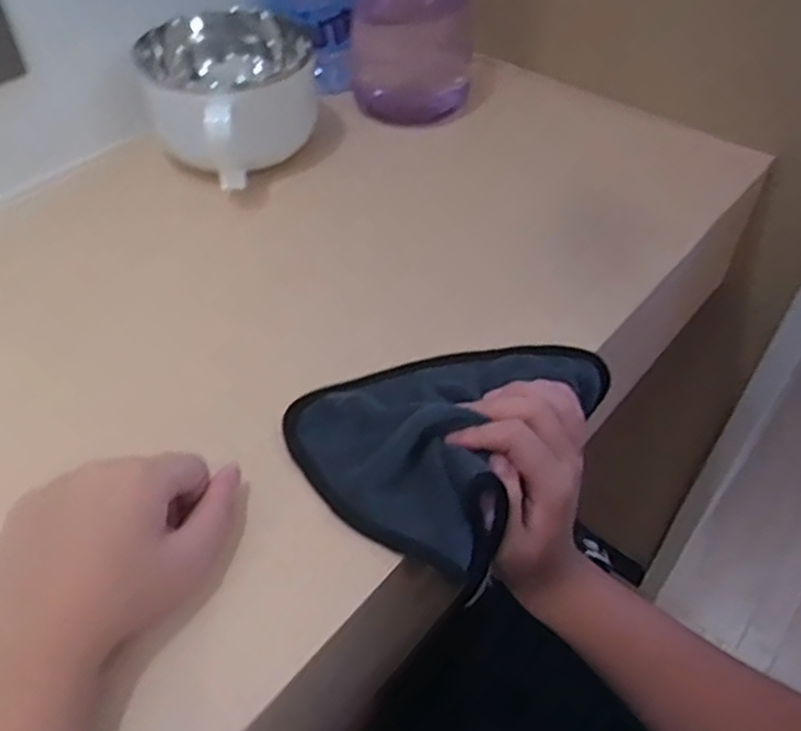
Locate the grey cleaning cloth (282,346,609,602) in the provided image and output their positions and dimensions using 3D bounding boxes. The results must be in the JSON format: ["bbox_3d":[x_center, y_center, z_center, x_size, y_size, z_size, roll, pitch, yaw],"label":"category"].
[{"bbox_3d":[0.026,0.028,0.470,0.153,0.034,0.197,27,53,24],"label":"grey cleaning cloth"}]

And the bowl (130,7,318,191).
[{"bbox_3d":[-0.153,-0.239,0.638,0.120,0.092,0.150,23,52,21],"label":"bowl"}]

